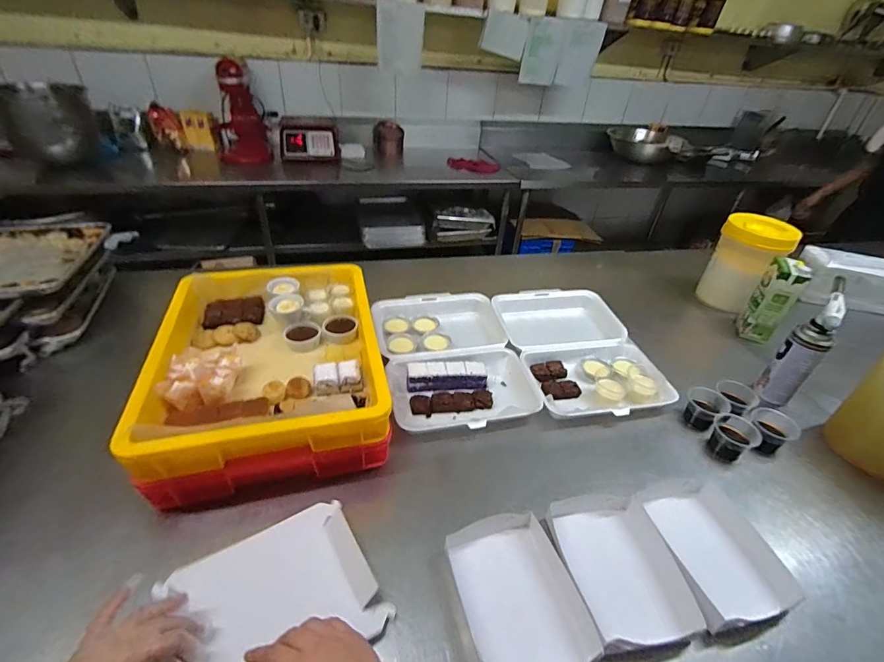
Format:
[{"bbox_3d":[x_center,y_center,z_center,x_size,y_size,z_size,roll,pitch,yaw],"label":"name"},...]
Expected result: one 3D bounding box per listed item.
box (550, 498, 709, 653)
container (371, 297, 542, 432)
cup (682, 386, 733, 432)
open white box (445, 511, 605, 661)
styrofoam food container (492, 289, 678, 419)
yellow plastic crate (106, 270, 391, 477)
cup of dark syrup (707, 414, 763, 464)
[{"bbox_3d":[0.235,0.308,0.547,0.149,0.037,0.190,-2,37,-9],"label":"box"},{"bbox_3d":[0.015,0.052,0.885,0.288,0.048,0.406,-5,38,-13],"label":"container"},{"bbox_3d":[0.503,0.153,0.792,0.071,0.064,0.063,28,43,28],"label":"cup"},{"bbox_3d":[0.092,0.332,0.519,0.141,0.047,0.195,-7,38,-16],"label":"open white box"},{"bbox_3d":[0.293,0.037,0.928,0.286,0.070,0.405,-3,37,-10],"label":"styrofoam food container"},{"bbox_3d":[-0.306,0.027,0.745,0.359,0.075,0.460,-7,38,-15],"label":"yellow plastic crate"},{"bbox_3d":[0.521,0.192,0.741,0.070,0.052,0.072,20,40,20],"label":"cup of dark syrup"}]

